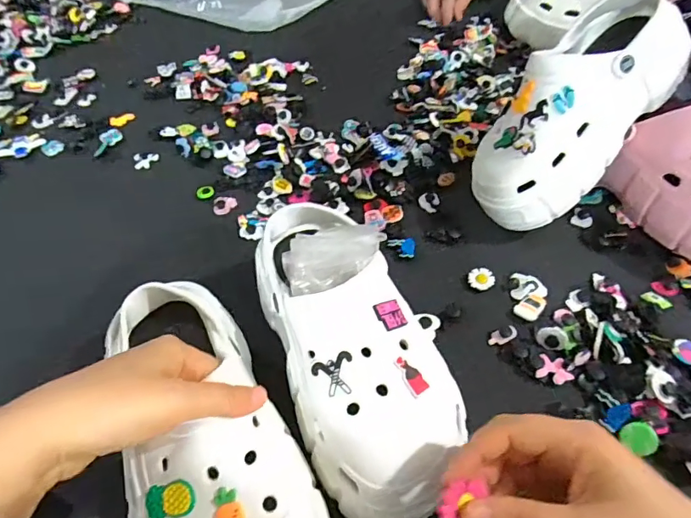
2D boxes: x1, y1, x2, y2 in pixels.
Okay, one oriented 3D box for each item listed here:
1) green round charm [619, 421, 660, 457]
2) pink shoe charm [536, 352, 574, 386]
[{"bbox_3d":[0.216,0.132,0.349,0.024,0.005,0.024,-3,80,20],"label":"green round charm"},{"bbox_3d":[0.171,0.090,0.386,0.028,0.006,0.021,16,54,15],"label":"pink shoe charm"}]

